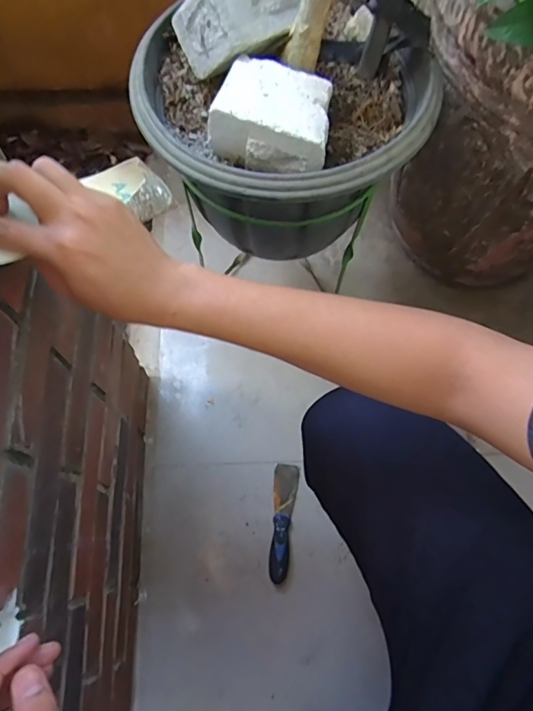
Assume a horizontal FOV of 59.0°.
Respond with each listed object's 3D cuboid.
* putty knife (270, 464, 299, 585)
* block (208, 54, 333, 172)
[{"bbox_3d":[0.030,0.294,0.837,0.042,0.026,0.196,5,71,2],"label":"putty knife"},{"bbox_3d":[0.011,-0.274,0.538,0.133,0.056,0.100,16,69,5],"label":"block"}]

